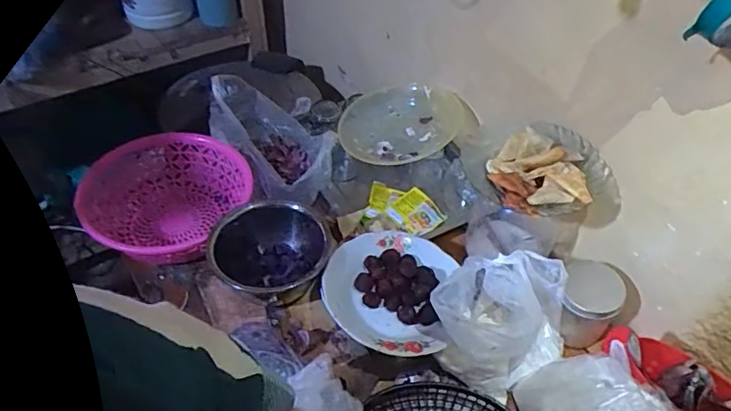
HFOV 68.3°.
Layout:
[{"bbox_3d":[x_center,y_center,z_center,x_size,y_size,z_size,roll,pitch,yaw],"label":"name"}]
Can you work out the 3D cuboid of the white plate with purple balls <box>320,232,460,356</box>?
[{"bbox_3d":[0.029,0.123,0.780,0.181,0.035,0.199,2,48,-2],"label":"white plate with purple balls"}]

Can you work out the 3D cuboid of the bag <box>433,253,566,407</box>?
[{"bbox_3d":[0.187,0.159,0.747,0.154,0.134,0.175,32,54,22],"label":"bag"}]

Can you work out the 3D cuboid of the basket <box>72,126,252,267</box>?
[{"bbox_3d":[-0.369,-0.009,0.920,0.294,0.113,0.268,15,49,9],"label":"basket"}]

